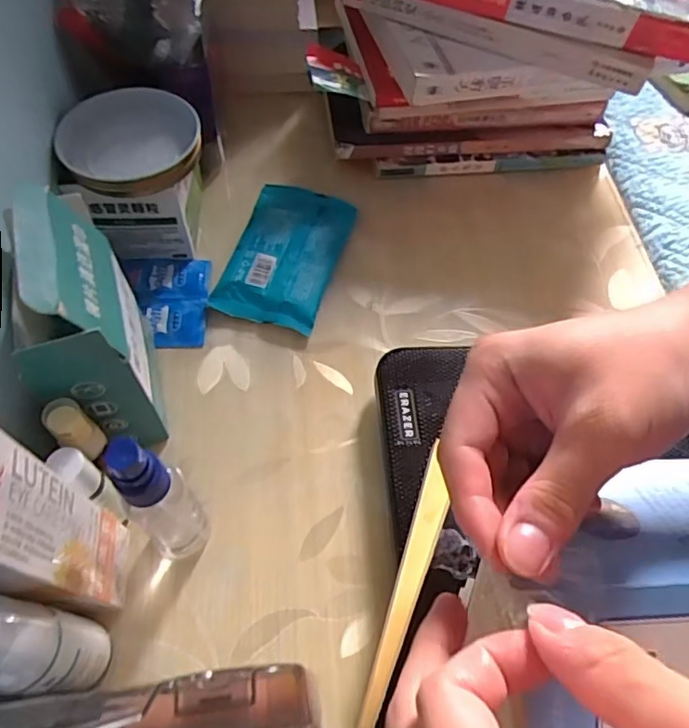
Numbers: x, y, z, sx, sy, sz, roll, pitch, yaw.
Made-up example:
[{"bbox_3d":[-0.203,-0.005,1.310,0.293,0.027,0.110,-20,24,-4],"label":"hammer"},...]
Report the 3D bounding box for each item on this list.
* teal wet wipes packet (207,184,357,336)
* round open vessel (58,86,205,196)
[{"bbox_3d":[-0.043,-0.088,0.448,0.078,0.016,0.132,15,60,5],"label":"teal wet wipes packet"},{"bbox_3d":[-0.147,-0.150,0.395,0.087,0.026,0.089,2,60,-1],"label":"round open vessel"}]

